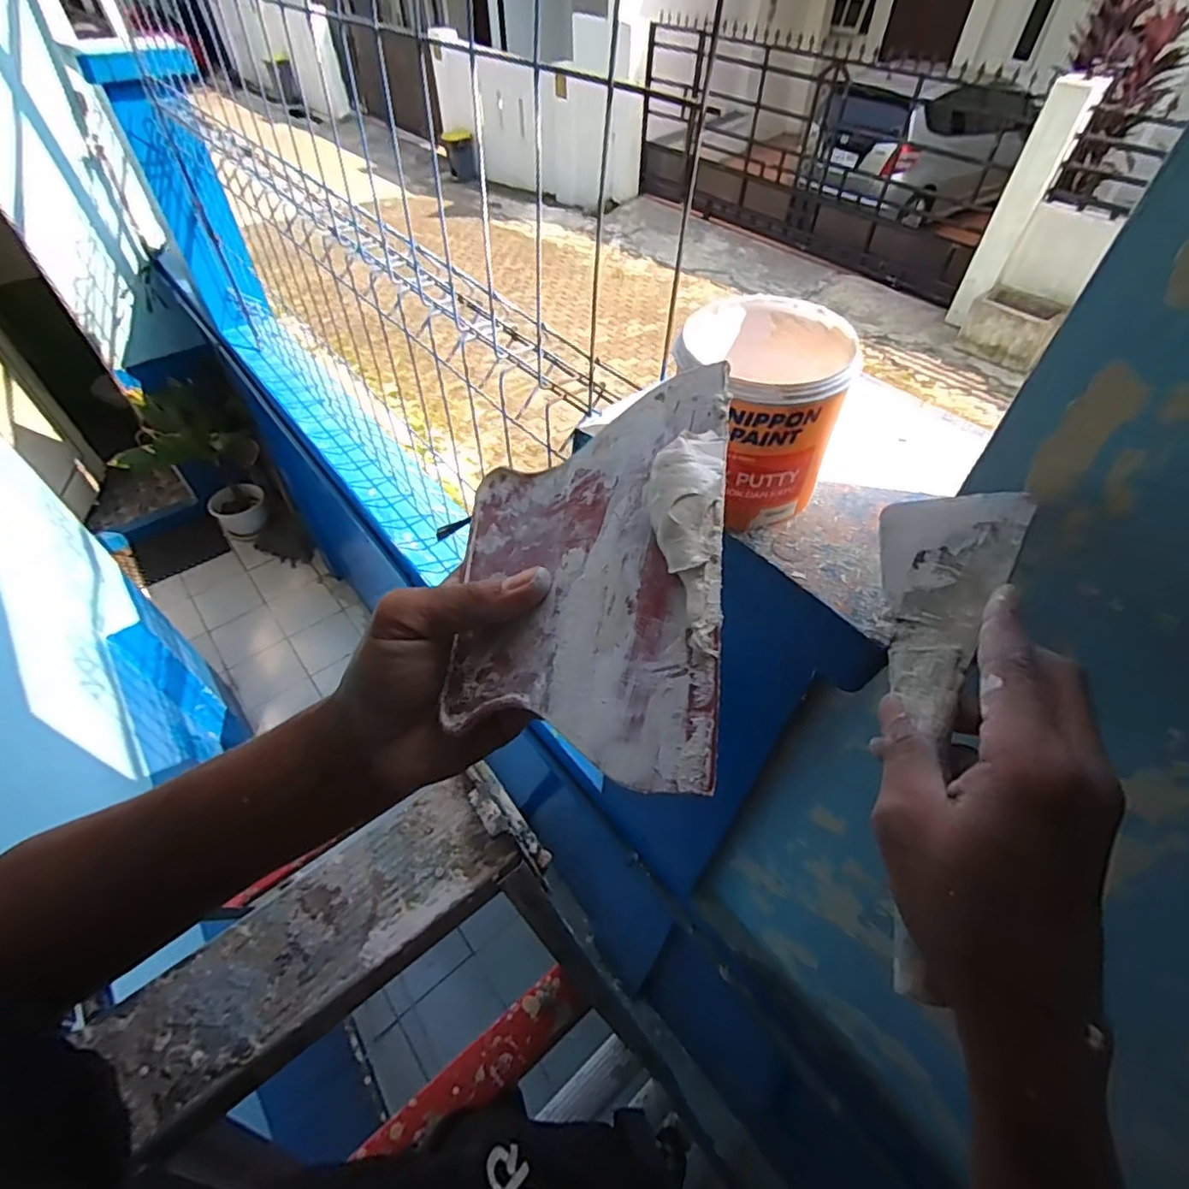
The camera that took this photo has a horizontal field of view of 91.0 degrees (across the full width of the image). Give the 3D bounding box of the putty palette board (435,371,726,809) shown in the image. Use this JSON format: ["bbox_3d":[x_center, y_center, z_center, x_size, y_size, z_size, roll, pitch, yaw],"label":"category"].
[{"bbox_3d":[-0.010,-0.008,0.237,0.127,0.014,0.161,-11,61,35],"label":"putty palette board"}]

